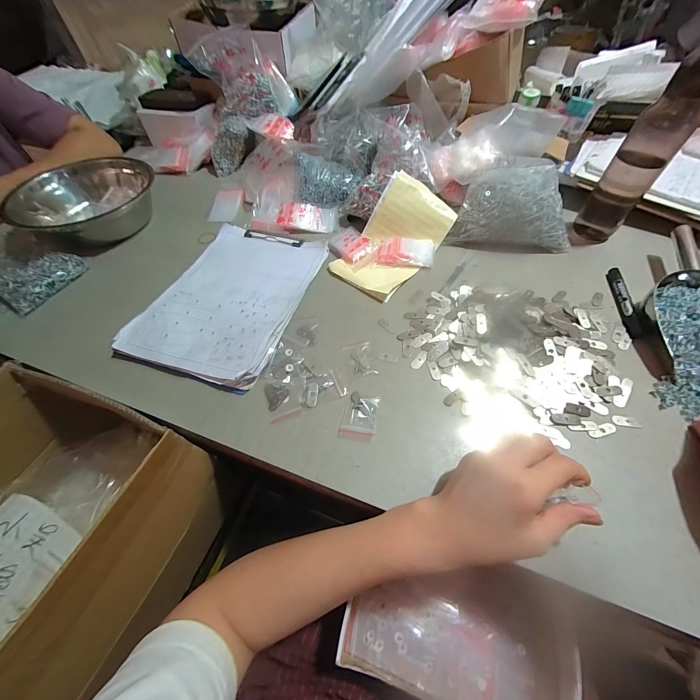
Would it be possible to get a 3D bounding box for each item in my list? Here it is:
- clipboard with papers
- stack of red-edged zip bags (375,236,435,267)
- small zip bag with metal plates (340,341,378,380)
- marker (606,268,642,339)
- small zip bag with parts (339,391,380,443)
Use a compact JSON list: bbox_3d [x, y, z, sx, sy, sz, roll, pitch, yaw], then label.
[{"bbox_3d":[-0.185,-0.090,0.476,0.219,0.025,0.304,13,57,11],"label":"clipboard with papers"},{"bbox_3d":[0.095,-0.169,0.515,0.095,0.022,0.051,5,55,6],"label":"stack of red-edged zip bags"},{"bbox_3d":[0.013,0.012,0.406,0.039,0.004,0.056,-14,56,-7],"label":"small zip bag with metal plates"},{"bbox_3d":[0.404,-0.075,0.446,0.019,0.010,0.139,10,56,9],"label":"marker"},{"bbox_3d":[0.012,0.078,0.357,0.040,0.007,0.060,11,56,10],"label":"small zip bag with parts"}]

